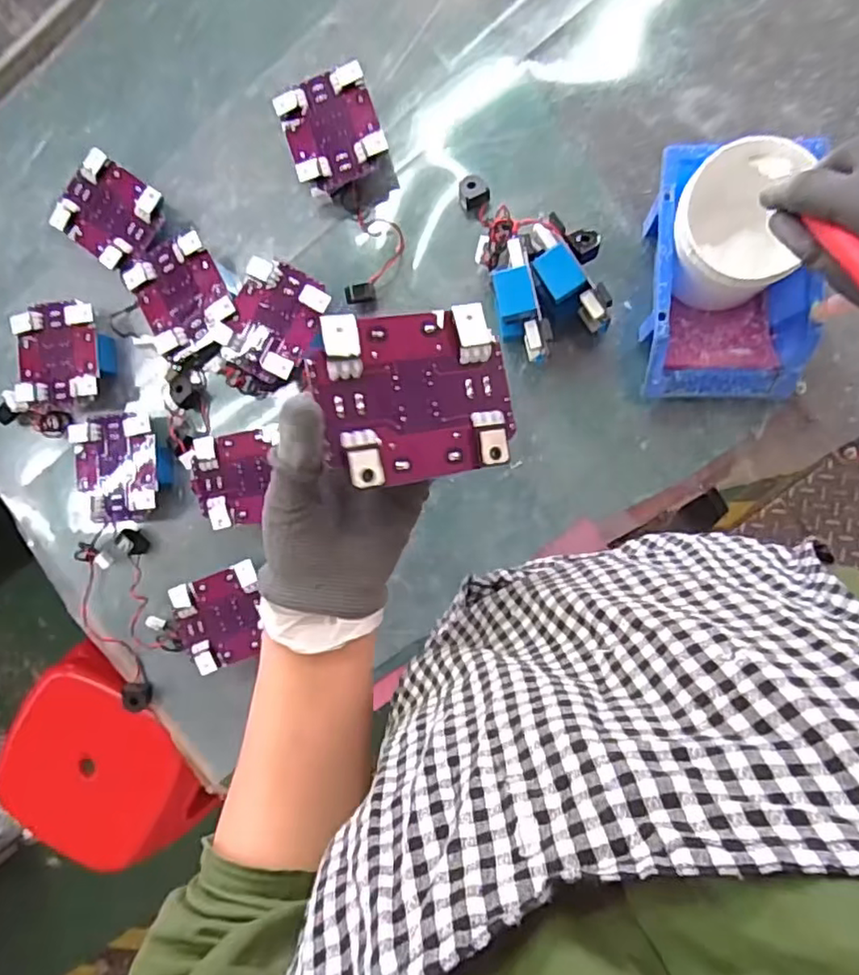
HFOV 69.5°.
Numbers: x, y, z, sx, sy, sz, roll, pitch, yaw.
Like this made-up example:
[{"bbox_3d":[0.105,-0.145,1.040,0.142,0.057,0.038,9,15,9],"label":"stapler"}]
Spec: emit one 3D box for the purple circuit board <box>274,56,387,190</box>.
[{"bbox_3d":[-0.086,-0.314,0.543,0.081,0.013,0.088,-20,88,4],"label":"purple circuit board"}]

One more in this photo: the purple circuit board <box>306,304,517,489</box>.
[{"bbox_3d":[-0.004,-0.046,0.302,0.097,0.009,0.079,-11,91,-19],"label":"purple circuit board"}]

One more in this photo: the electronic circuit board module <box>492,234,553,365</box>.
[{"bbox_3d":[0.070,-0.148,0.493,0.034,0.028,0.094,-14,87,11],"label":"electronic circuit board module"}]

